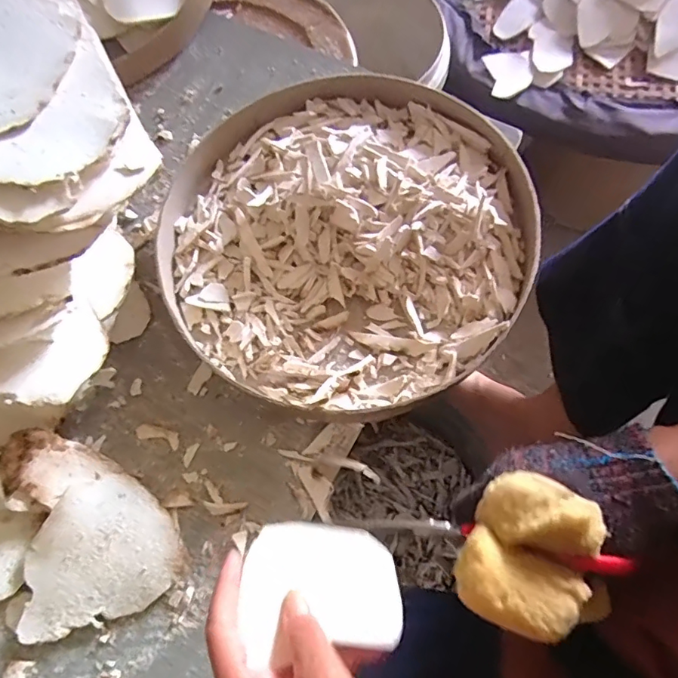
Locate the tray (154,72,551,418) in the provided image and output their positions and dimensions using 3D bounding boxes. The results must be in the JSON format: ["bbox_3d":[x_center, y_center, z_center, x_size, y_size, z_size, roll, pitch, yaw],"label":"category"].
[{"bbox_3d":[0.003,-0.090,0.414,0.294,0.042,0.290,-1,72,2],"label":"tray"}]

